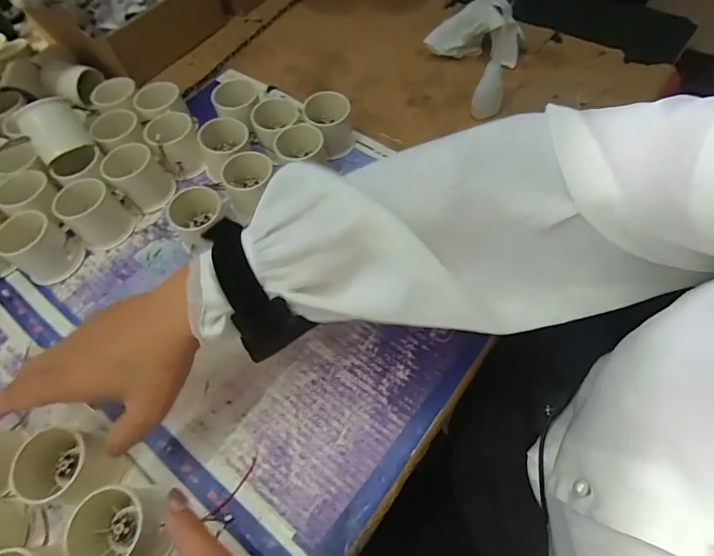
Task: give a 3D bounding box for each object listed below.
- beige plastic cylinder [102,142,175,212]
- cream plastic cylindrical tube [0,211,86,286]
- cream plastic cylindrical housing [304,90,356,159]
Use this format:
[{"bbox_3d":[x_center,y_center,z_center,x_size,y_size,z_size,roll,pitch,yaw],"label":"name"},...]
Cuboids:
[{"bbox_3d":[-0.229,-0.108,0.450,0.055,0.053,0.068,-41,66,-18],"label":"beige plastic cylinder"},{"bbox_3d":[-0.302,-0.028,0.409,0.050,0.055,0.052,-1,61,3],"label":"cream plastic cylindrical tube"},{"bbox_3d":[-0.029,-0.173,0.480,0.051,0.058,0.056,-1,61,3],"label":"cream plastic cylindrical housing"}]

